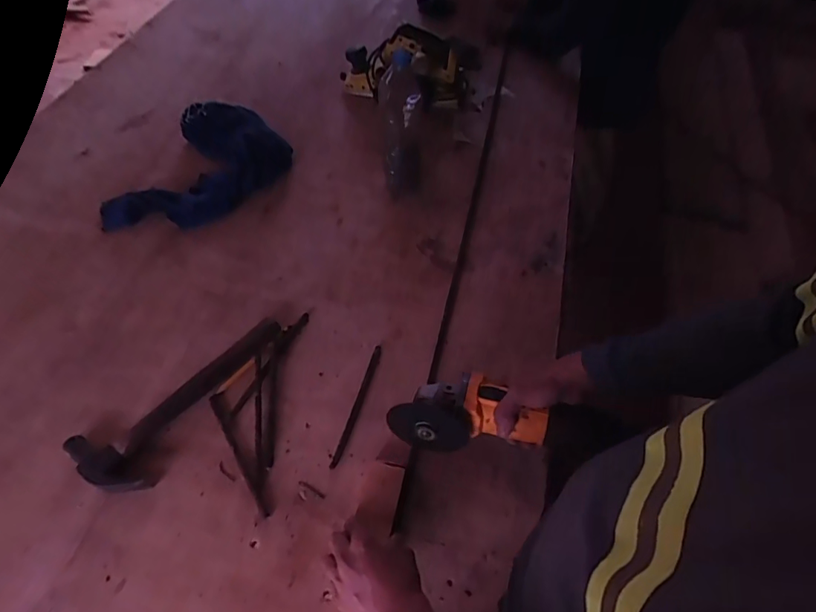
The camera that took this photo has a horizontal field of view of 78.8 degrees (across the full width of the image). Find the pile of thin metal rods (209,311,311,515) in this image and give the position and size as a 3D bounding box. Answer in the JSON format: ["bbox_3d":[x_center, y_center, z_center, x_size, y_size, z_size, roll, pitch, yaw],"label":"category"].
[{"bbox_3d":[-0.228,0.137,0.722,0.111,0.010,0.296,3,55,1],"label":"pile of thin metal rods"}]

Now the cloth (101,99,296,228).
[{"bbox_3d":[-0.407,-0.266,0.967,0.251,0.078,0.351,22,58,14],"label":"cloth"}]

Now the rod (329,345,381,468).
[{"bbox_3d":[-0.074,0.144,0.731,0.010,0.012,0.194,15,56,9],"label":"rod"}]

